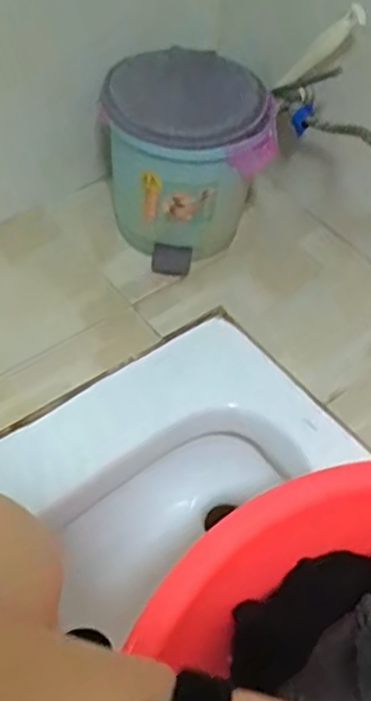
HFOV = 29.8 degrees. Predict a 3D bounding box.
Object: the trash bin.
[{"bbox_3d":[0.002,-0.276,1.036,0.226,0.252,0.202,-5,54,-11],"label":"trash bin"}]

